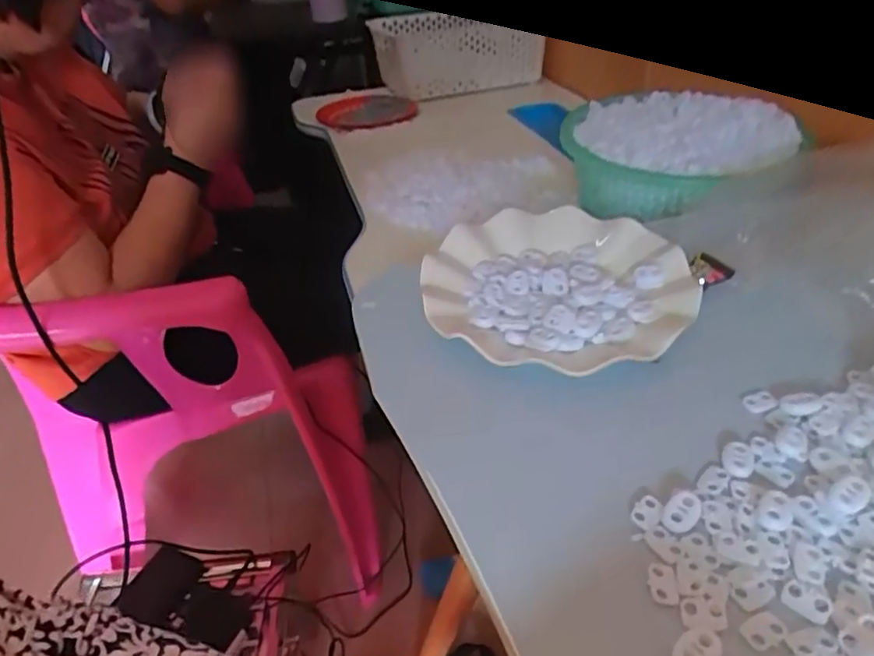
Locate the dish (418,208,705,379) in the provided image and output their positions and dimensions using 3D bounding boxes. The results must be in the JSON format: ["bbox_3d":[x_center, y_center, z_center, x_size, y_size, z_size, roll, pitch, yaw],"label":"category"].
[{"bbox_3d":[0.082,-0.032,0.430,0.177,0.025,0.166,-3,37,3],"label":"dish"}]

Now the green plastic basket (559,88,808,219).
[{"bbox_3d":[0.226,-0.177,0.618,0.166,0.073,0.210,-23,41,-22],"label":"green plastic basket"}]

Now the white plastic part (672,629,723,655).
[{"bbox_3d":[0.105,0.129,0.247,0.023,0.004,0.015,-24,41,-23],"label":"white plastic part"}]

